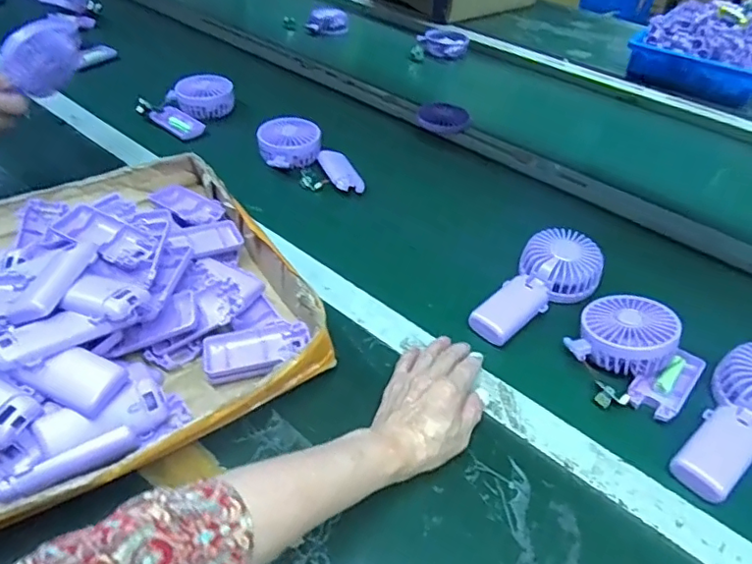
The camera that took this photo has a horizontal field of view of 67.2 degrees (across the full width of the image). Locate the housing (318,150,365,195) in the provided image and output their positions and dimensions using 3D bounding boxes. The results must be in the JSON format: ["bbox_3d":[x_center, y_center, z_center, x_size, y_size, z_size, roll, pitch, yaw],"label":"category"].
[{"bbox_3d":[-0.051,-0.155,0.788,0.044,0.016,0.088,-16,45,-20],"label":"housing"}]

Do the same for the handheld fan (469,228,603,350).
[{"bbox_3d":[0.172,0.010,0.598,0.086,0.055,0.168,27,47,25],"label":"handheld fan"}]

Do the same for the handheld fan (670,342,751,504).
[{"bbox_3d":[0.321,0.118,0.491,0.175,0.040,0.089,-29,50,-31],"label":"handheld fan"}]

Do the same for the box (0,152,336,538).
[{"bbox_3d":[-0.296,0.019,0.527,0.399,0.087,0.405,-24,48,-27],"label":"box"}]

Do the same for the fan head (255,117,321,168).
[{"bbox_3d":[-0.124,-0.197,0.813,0.090,0.050,0.081,-11,43,-15],"label":"fan head"}]

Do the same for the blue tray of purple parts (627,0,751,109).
[{"bbox_3d":[0.670,-0.473,1.130,0.250,0.110,0.268,30,48,28],"label":"blue tray of purple parts"}]

